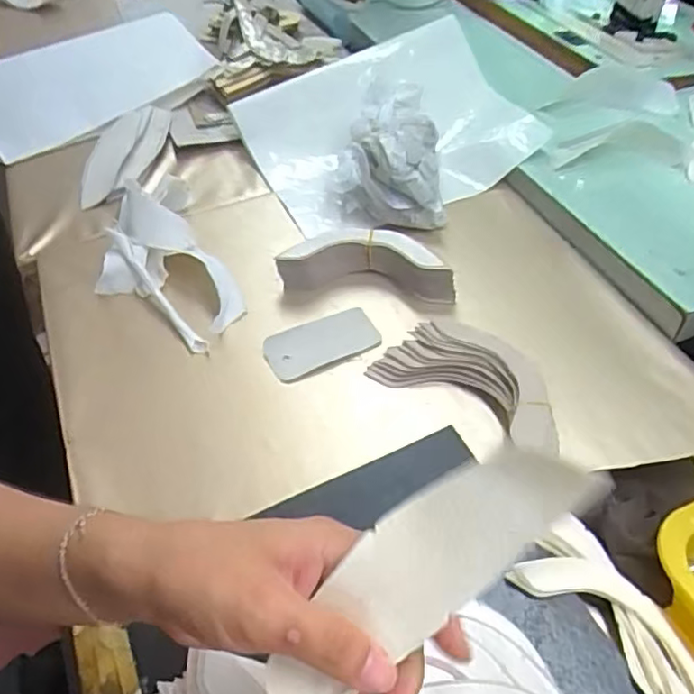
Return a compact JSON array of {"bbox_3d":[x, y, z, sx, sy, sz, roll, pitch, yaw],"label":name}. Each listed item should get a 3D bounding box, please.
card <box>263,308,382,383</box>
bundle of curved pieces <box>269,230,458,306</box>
[{"bbox_3d":[-0.023,-0.004,0.569,0.101,0.007,0.051,-21,58,-12],"label":"card"},{"bbox_3d":[0.023,-0.083,0.605,0.167,0.039,0.072,11,51,11],"label":"bundle of curved pieces"}]

